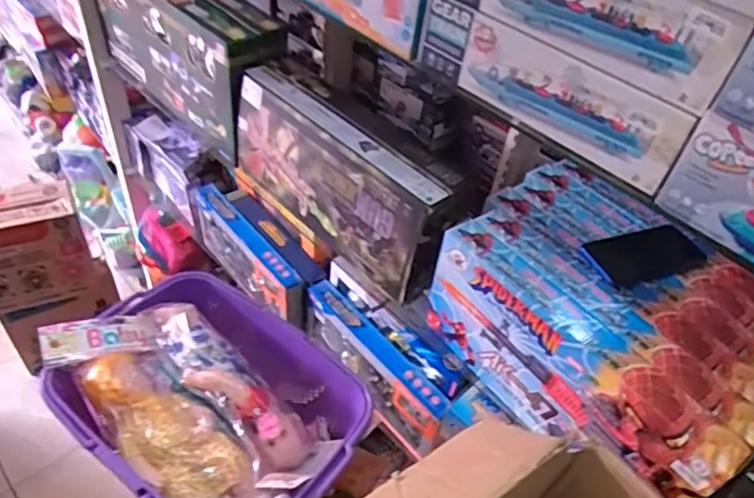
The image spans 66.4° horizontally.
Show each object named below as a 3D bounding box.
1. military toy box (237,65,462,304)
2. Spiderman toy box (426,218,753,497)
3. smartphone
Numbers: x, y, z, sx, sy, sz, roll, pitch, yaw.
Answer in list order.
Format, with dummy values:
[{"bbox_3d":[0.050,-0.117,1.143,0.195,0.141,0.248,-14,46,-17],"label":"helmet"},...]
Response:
[{"bbox_3d":[-0.074,-0.113,0.937,0.077,0.194,0.429,-32,57,-33],"label":"military toy box"},{"bbox_3d":[0.220,0.153,0.725,0.050,0.180,0.397,-25,54,-29],"label":"Spiderman toy box"},{"bbox_3d":[0.354,0.009,0.760,0.162,0.006,0.079,-12,48,-19],"label":"smartphone"}]

